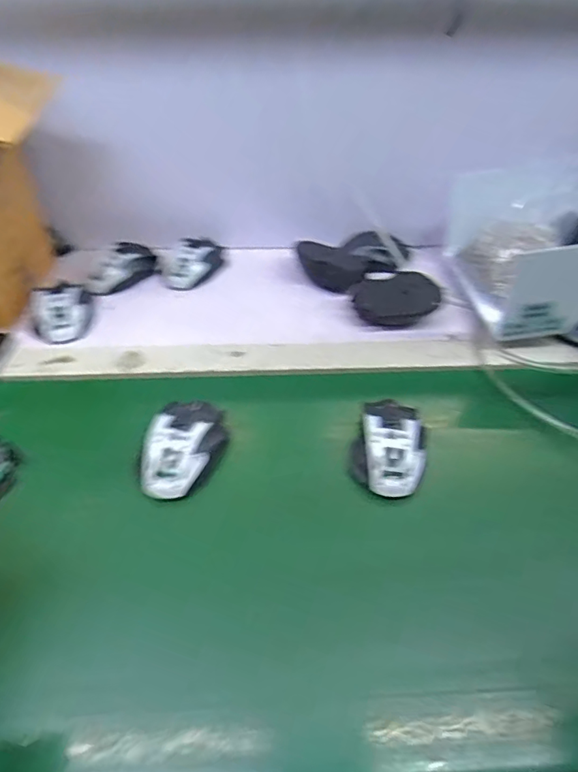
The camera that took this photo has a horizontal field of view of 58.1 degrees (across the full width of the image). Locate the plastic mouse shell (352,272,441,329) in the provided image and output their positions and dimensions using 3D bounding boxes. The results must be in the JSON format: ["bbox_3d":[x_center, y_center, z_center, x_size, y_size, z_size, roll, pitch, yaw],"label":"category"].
[{"bbox_3d":[0.143,-0.112,0.694,0.115,0.043,0.071,-4,45,-7],"label":"plastic mouse shell"}]

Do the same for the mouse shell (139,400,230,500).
[{"bbox_3d":[-0.105,0.058,0.520,0.071,0.036,0.113,13,46,11],"label":"mouse shell"}]

